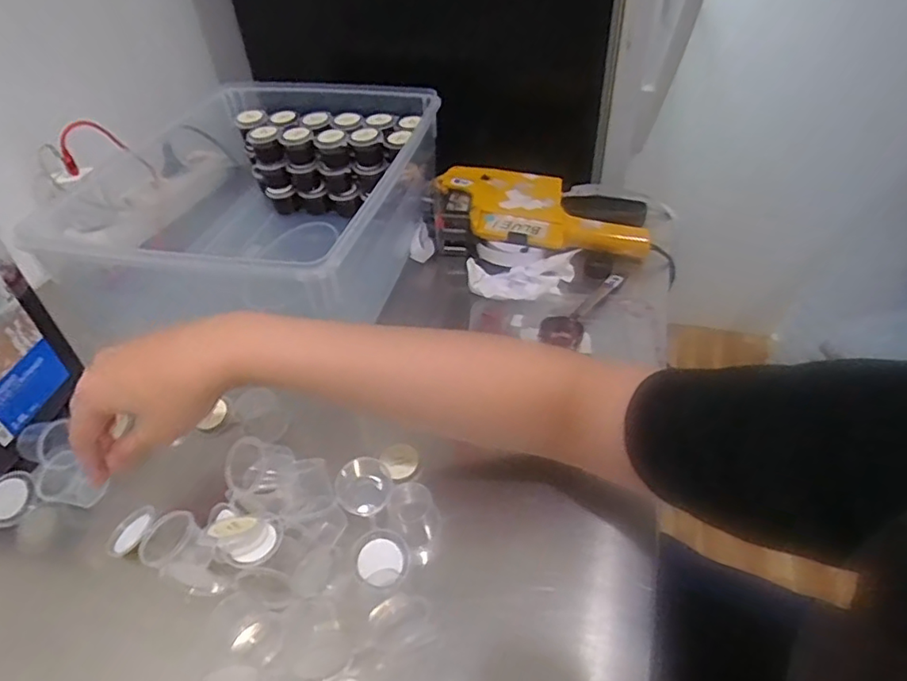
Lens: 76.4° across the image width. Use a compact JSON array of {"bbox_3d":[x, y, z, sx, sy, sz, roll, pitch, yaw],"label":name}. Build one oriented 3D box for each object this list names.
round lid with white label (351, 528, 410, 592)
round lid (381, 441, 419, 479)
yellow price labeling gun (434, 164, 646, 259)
[{"bbox_3d":[-0.049,0.147,0.388,0.035,0.012,0.037,-3,45,3],"label":"round lid with white label"},{"bbox_3d":[-0.042,0.092,0.449,0.026,0.005,0.033,-24,48,-17],"label":"round lid"},{"bbox_3d":[0.094,-0.138,0.635,0.238,0.046,0.123,13,48,18],"label":"yellow price labeling gun"}]

